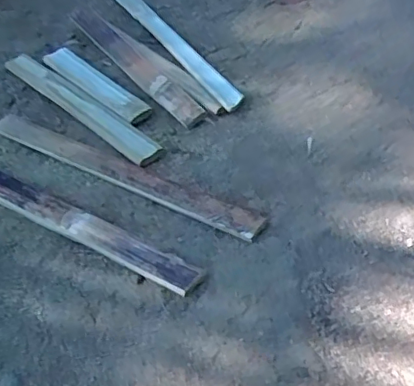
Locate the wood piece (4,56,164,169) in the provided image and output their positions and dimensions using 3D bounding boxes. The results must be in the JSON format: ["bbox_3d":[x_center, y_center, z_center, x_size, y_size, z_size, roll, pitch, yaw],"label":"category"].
[{"bbox_3d":[-0.168,-0.117,0.768,0.311,0.011,0.043,35,57,30],"label":"wood piece"}]

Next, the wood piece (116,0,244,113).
[{"bbox_3d":[-0.065,-0.234,0.872,0.036,0.014,0.429,-18,45,-22],"label":"wood piece"}]

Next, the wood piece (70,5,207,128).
[{"bbox_3d":[-0.108,-0.190,0.822,0.040,0.023,0.331,-27,51,-21],"label":"wood piece"}]

